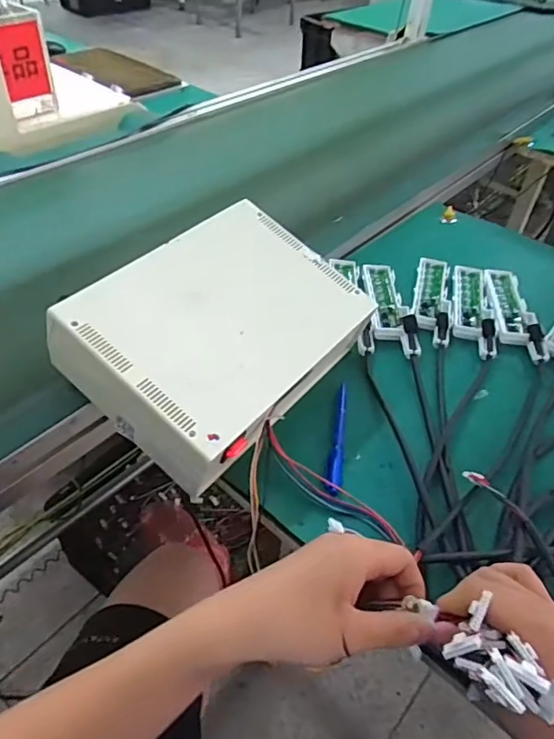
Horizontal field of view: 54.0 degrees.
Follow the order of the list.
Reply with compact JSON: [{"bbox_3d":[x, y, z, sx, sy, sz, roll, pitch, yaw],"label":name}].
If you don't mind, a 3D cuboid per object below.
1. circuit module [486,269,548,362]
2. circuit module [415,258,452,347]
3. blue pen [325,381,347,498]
[{"bbox_3d":[0.284,-0.073,0.649,0.049,0.014,0.146,8,46,1],"label":"circuit module"},{"bbox_3d":[0.190,-0.086,0.660,0.040,0.013,0.155,11,46,5],"label":"circuit module"},{"bbox_3d":[0.058,0.062,0.523,0.014,0.009,0.130,8,46,2],"label":"blue pen"}]

